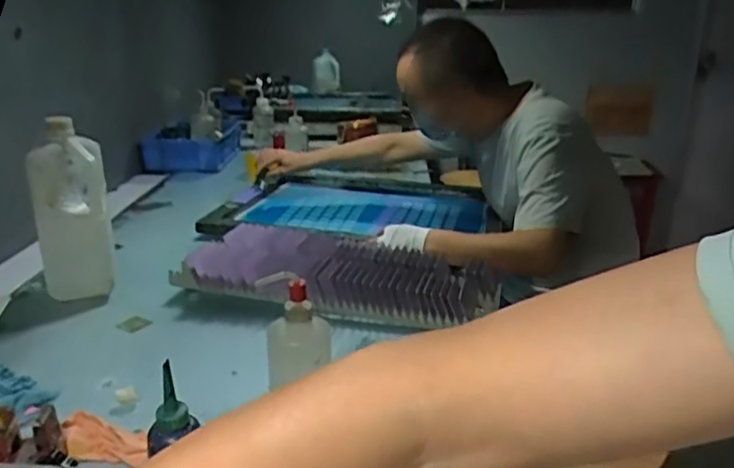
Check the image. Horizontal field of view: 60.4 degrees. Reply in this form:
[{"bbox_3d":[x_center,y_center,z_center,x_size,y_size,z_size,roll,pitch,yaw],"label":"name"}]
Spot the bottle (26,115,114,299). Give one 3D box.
[{"bbox_3d":[-0.501,-0.031,1.073,0.115,0.312,0.088,-10,22,-26],"label":"bottle"}]

